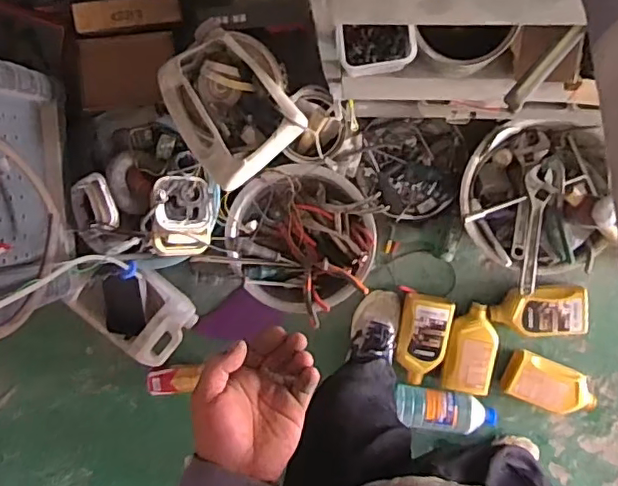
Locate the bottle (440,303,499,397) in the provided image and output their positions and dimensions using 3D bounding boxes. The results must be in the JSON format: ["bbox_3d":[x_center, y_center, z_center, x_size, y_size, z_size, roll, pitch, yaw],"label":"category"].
[{"bbox_3d":[0.396,0.258,1.387,0.117,0.055,0.219,9,99,2],"label":"bottle"}]

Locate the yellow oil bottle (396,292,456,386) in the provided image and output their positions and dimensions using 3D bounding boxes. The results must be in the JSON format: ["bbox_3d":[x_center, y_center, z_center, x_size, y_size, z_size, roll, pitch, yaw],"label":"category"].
[{"bbox_3d":[0.279,0.238,1.393,0.120,0.054,0.224,10,99,2],"label":"yellow oil bottle"}]

